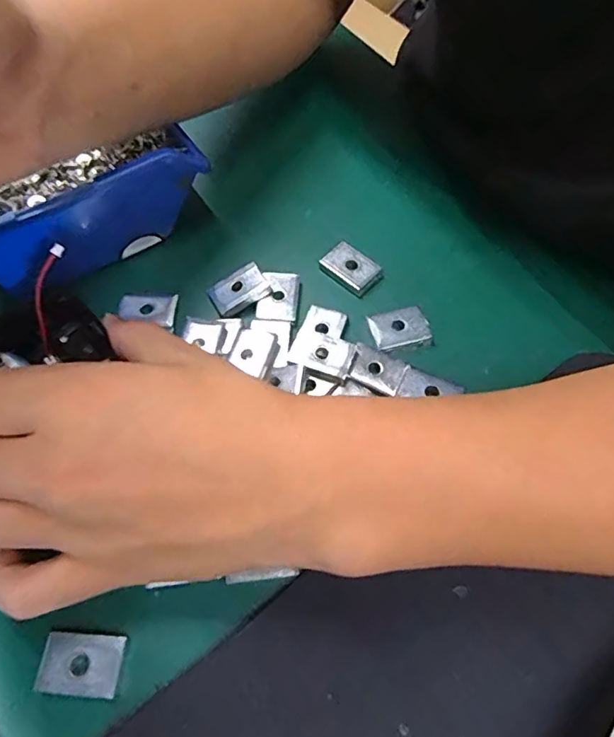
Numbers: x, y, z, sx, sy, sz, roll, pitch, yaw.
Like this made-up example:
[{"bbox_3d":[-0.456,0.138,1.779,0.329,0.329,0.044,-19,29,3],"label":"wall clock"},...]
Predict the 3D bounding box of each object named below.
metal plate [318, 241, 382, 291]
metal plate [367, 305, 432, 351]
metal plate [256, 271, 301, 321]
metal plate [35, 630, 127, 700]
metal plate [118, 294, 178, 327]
[{"bbox_3d":[0.022,-0.053,0.274,0.026,0.005,0.017,40,69,21],"label":"metal plate"},{"bbox_3d":[0.045,-0.020,0.255,0.027,0.004,0.021,-11,61,-4],"label":"metal plate"},{"bbox_3d":[-0.013,-0.036,0.263,0.020,0.004,0.026,7,61,6],"label":"metal plate"},{"bbox_3d":[-0.079,0.104,0.186,0.029,0.004,0.019,1,65,5],"label":"metal plate"},{"bbox_3d":[-0.079,-0.030,0.261,0.029,0.004,0.019,0,60,2],"label":"metal plate"}]

